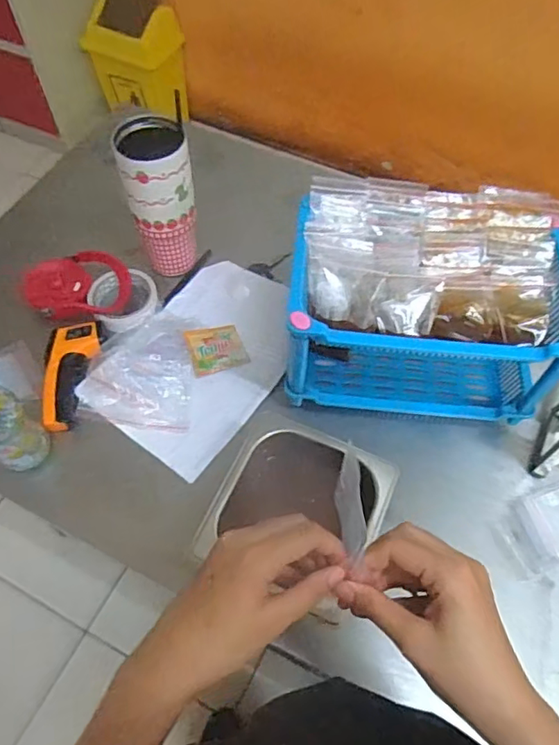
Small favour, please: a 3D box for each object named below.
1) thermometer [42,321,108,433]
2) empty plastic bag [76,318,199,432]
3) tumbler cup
[{"bbox_3d":[-0.276,0.003,0.733,0.066,0.034,0.153,2,61,1],"label":"thermometer"},{"bbox_3d":[-0.190,-0.002,0.745,0.146,0.039,0.155,1,61,1],"label":"empty plastic bag"},{"bbox_3d":[-0.160,-0.234,0.760,0.089,0.208,0.081,0,61,0],"label":"tumbler cup"}]

